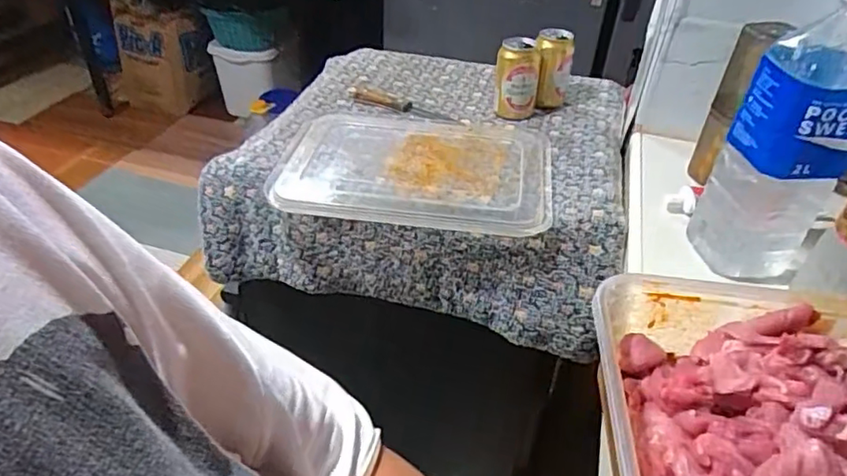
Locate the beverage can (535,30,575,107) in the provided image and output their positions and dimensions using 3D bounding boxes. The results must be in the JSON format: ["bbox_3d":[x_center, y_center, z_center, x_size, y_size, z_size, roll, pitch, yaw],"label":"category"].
[{"bbox_3d":[0.209,-0.274,0.944,0.057,0.111,0.066,11,40,9],"label":"beverage can"}]

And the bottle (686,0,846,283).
[{"bbox_3d":[0.365,-0.095,0.579,0.111,0.291,0.101,25,44,24],"label":"bottle"}]

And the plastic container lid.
[{"bbox_3d":[-0.011,-0.106,0.802,0.365,0.008,0.259,7,39,5],"label":"plastic container lid"}]

